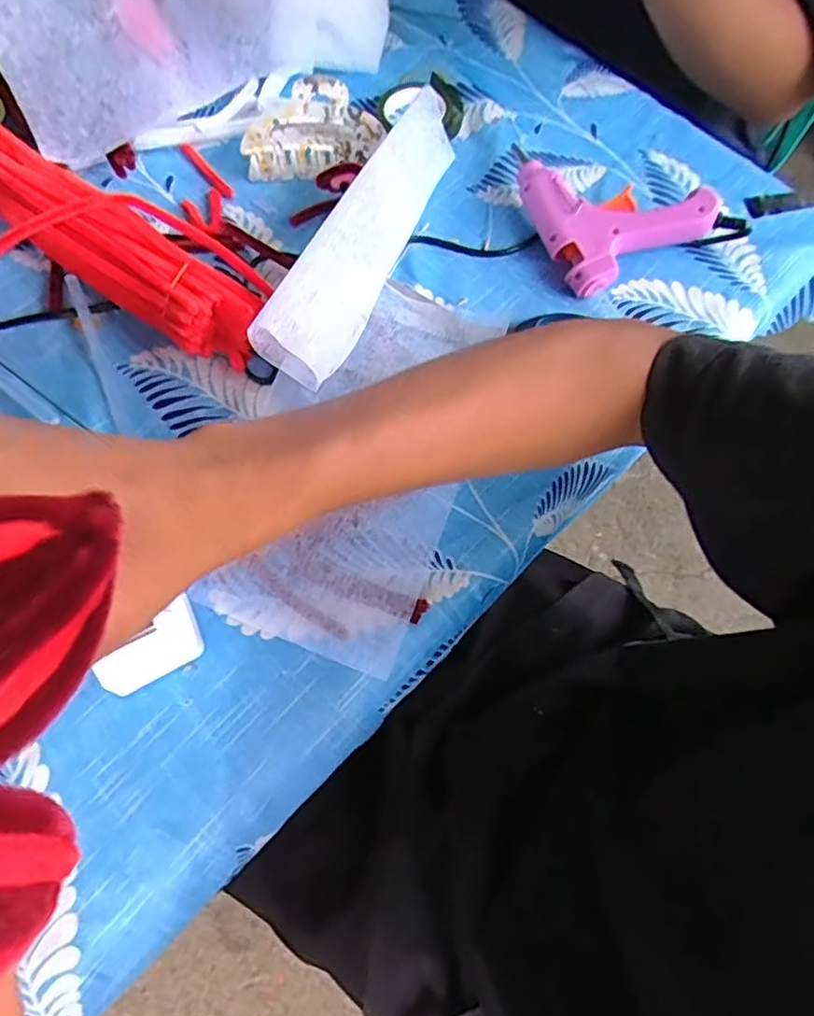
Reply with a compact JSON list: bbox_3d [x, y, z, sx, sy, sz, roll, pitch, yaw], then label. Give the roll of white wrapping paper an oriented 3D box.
[{"bbox_3d":[-0.017,-0.179,0.399,0.043,0.047,0.236,25,70,7],"label":"roll of white wrapping paper"}]

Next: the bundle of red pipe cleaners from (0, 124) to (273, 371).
[{"bbox_3d":[-0.211,-0.190,0.401,0.297,0.040,0.064,36,71,11],"label":"bundle of red pipe cleaners"}]

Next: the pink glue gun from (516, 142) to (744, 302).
[{"bbox_3d":[0.148,-0.226,0.443,0.125,0.033,0.128,-21,71,-10],"label":"pink glue gun"}]

